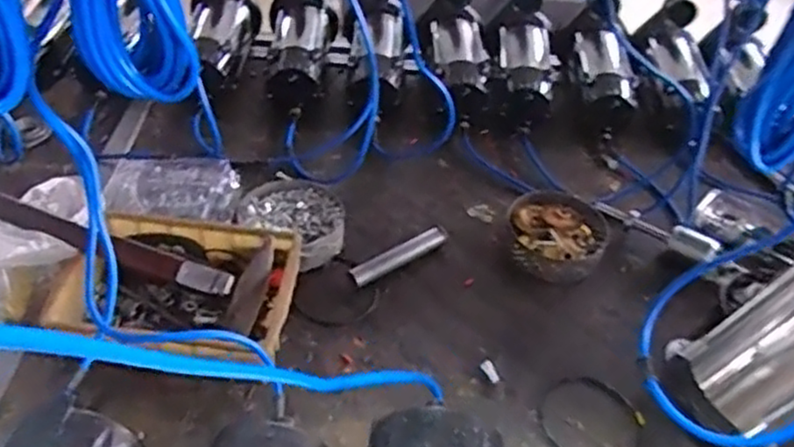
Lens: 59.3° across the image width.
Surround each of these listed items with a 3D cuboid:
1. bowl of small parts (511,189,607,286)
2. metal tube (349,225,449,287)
[{"bbox_3d":[0.219,0.014,0.938,0.131,0.045,0.125,3,44,-3],"label":"bowl of small parts"},{"bbox_3d":[0.007,0.043,0.907,0.147,0.026,0.026,-24,51,-28],"label":"metal tube"}]

